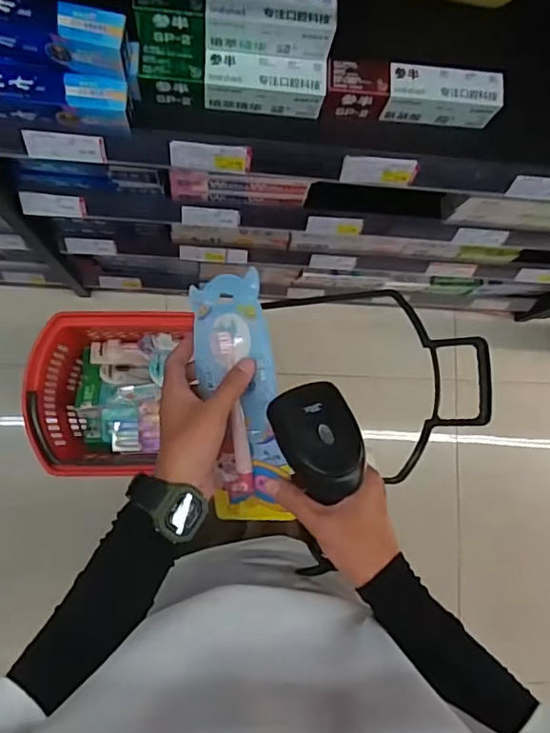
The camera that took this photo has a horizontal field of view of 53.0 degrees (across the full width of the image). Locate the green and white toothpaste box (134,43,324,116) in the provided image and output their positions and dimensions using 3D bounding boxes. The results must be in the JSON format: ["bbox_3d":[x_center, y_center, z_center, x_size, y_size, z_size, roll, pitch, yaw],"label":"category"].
[{"bbox_3d":[-0.051,-0.349,0.678,0.221,0.050,0.049,2,84,-7],"label":"green and white toothpaste box"}]

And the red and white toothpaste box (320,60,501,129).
[{"bbox_3d":[0.174,-0.346,0.699,0.216,0.060,0.053,2,83,-7],"label":"red and white toothpaste box"}]

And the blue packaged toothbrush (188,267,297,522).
[{"bbox_3d":[-0.031,0.029,0.493,0.082,0.020,0.219,-9,88,35],"label":"blue packaged toothbrush"}]

